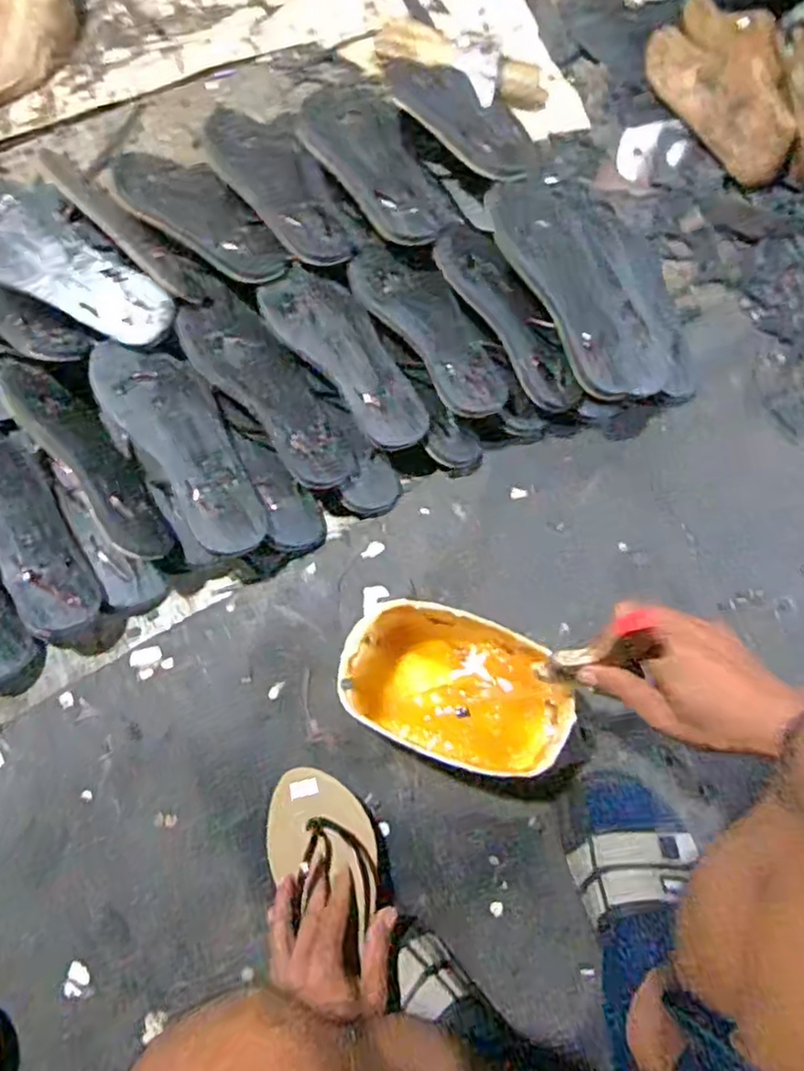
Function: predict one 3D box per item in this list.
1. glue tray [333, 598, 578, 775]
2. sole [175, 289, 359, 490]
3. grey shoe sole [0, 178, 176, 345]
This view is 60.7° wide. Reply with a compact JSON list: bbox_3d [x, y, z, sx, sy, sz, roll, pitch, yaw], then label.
[{"bbox_3d":[0.049,0.139,0.638,0.204,0.094,0.132,23,75,6],"label":"glue tray"},{"bbox_3d":[-0.133,-0.150,0.701,0.080,0.019,0.232,-40,89,-23],"label":"sole"},{"bbox_3d":[-0.345,-0.276,0.686,0.247,0.016,0.098,34,76,-3],"label":"grey shoe sole"}]

